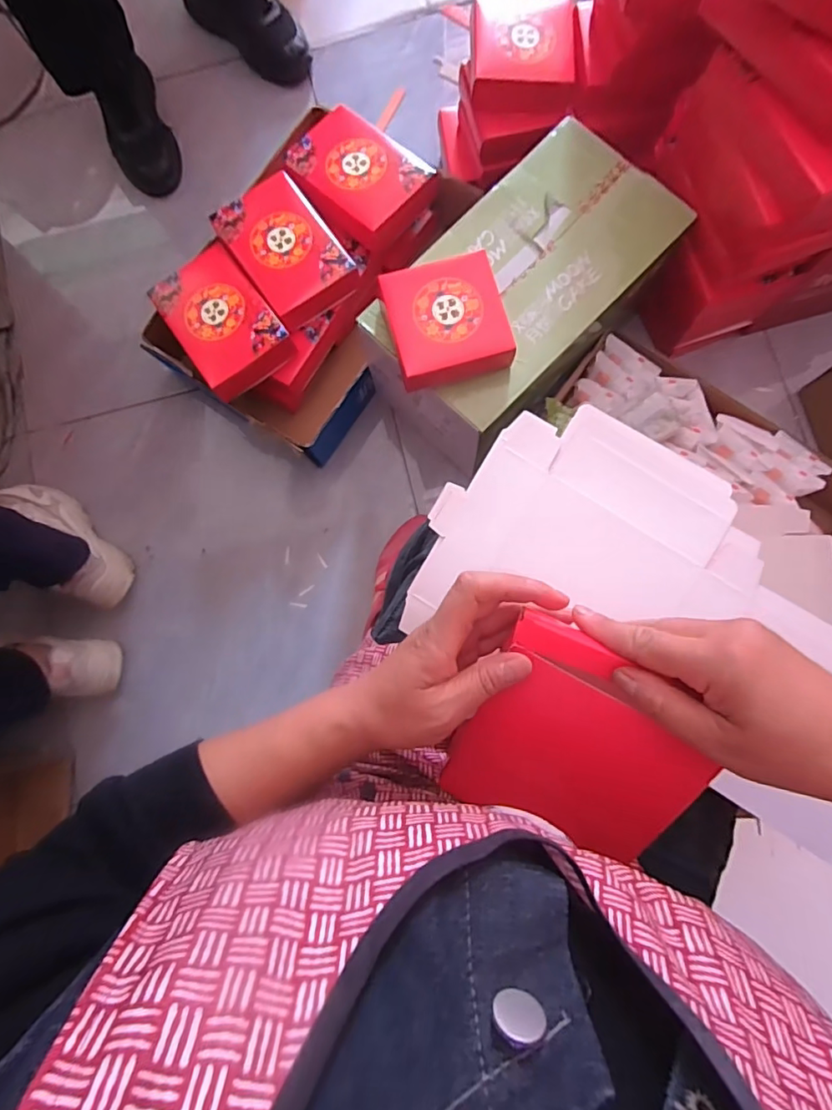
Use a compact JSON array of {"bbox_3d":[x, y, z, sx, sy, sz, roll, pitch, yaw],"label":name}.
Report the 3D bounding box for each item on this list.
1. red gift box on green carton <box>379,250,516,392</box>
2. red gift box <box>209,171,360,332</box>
[{"bbox_3d":[0.035,-0.276,0.609,0.133,0.042,0.134,-16,81,1],"label":"red gift box on green carton"},{"bbox_3d":[-0.186,-0.442,0.745,0.131,0.039,0.199,-37,81,-2],"label":"red gift box"}]

